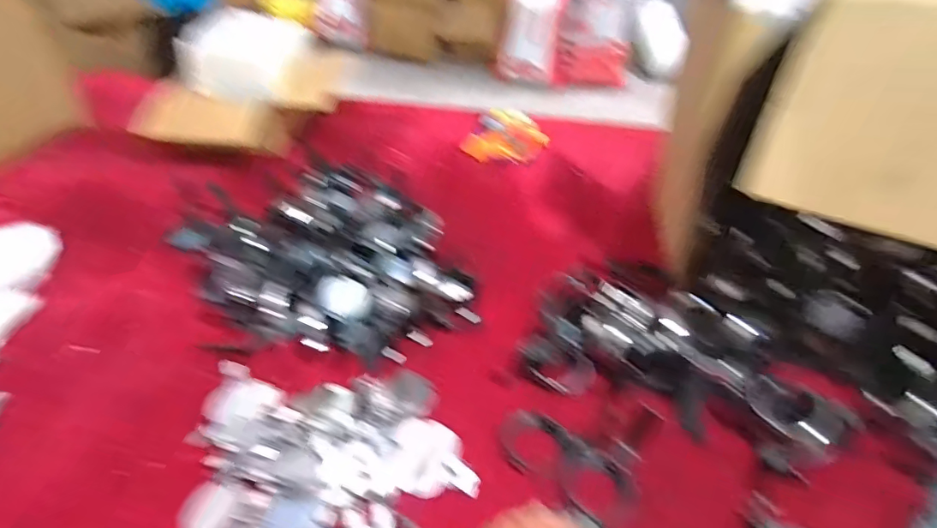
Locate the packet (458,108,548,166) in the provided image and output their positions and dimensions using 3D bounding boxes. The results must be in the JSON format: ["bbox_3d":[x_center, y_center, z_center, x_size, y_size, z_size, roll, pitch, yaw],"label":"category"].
[{"bbox_3d":[0.093,-0.312,1.182,0.181,0.058,0.190,18,43,15],"label":"packet"}]

